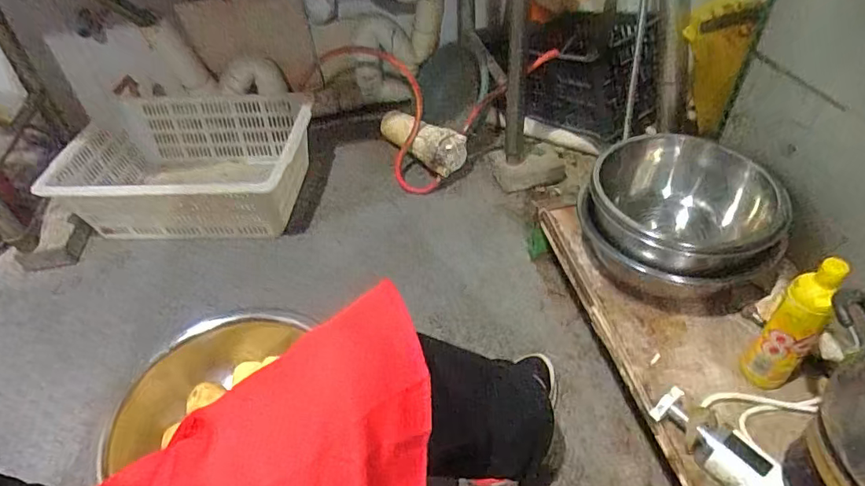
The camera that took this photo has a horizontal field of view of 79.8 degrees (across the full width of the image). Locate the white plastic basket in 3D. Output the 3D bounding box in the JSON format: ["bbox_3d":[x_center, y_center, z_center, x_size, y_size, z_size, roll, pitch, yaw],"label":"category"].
[{"bbox_3d":[-0.607,-0.187,1.274,0.617,0.190,0.411,-1,45,5],"label":"white plastic basket"}]

